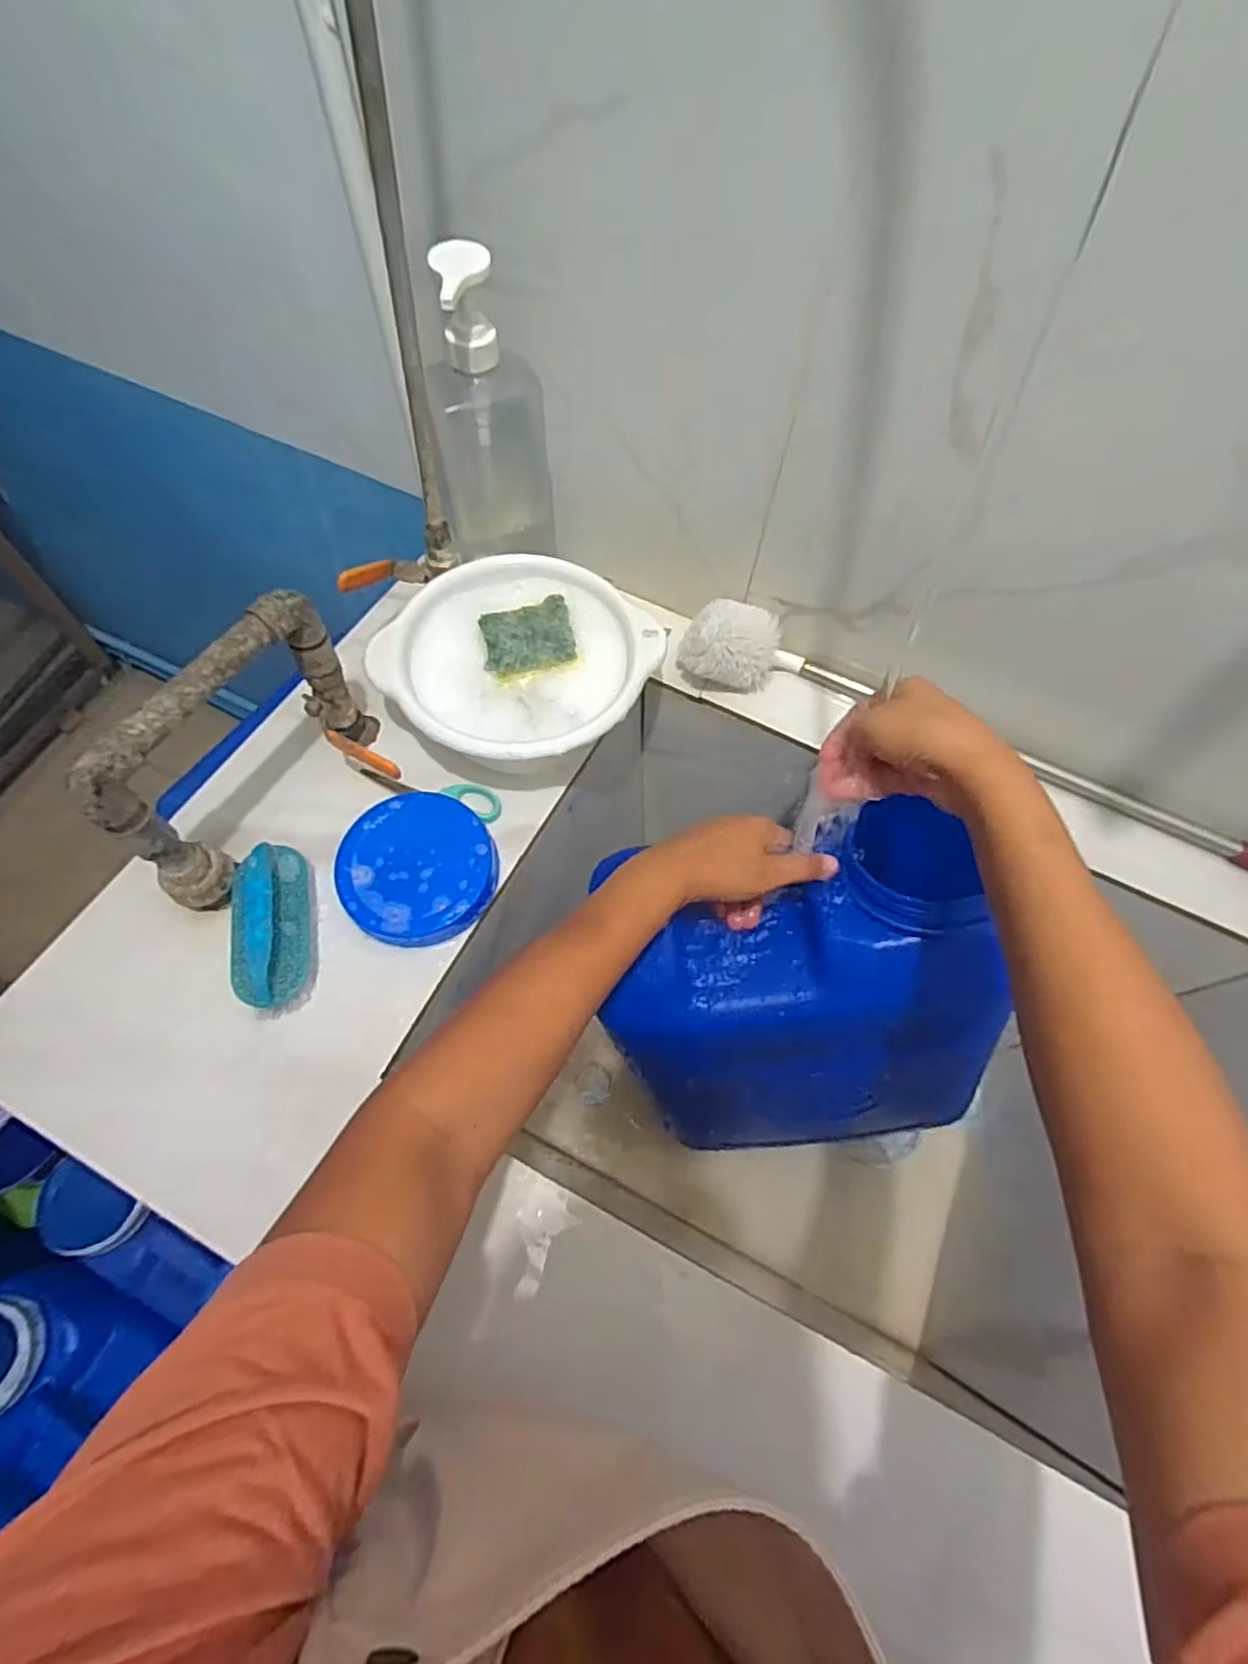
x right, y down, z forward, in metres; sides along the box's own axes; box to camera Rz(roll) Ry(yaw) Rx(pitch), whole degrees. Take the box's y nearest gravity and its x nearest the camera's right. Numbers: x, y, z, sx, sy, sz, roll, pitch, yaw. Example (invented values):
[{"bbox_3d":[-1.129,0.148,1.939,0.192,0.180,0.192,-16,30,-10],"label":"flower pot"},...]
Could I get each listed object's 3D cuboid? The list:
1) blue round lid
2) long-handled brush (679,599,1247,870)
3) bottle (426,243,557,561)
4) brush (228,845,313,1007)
[{"bbox_3d":[-0.160,0.026,0.532,0.118,0.027,0.112,1,63,-2],"label":"blue round lid"},{"bbox_3d":[0.333,-0.081,0.590,0.585,0.074,0.079,20,64,8],"label":"long-handled brush"},{"bbox_3d":[-0.102,-0.315,0.537,0.086,0.227,0.085,-5,63,-5],"label":"bottle"},{"bbox_3d":[-0.257,0.063,0.500,0.050,0.047,0.120,-7,64,-6],"label":"brush"}]

